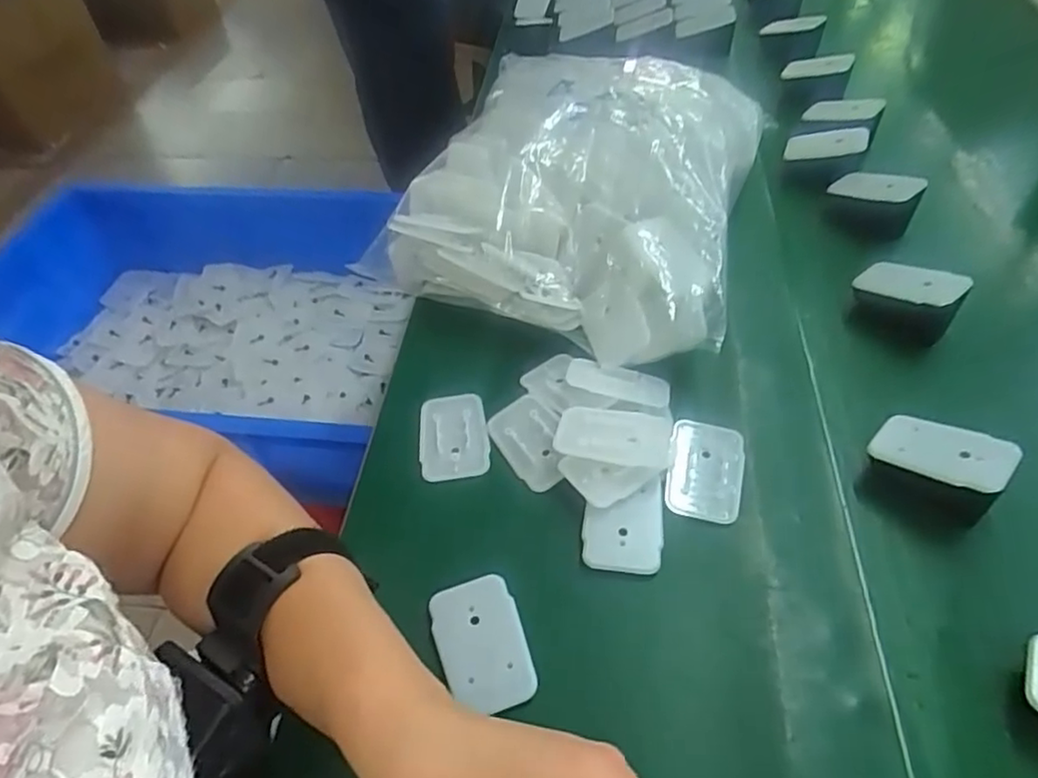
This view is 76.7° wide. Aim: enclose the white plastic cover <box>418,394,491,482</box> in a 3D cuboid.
[{"bbox_3d":[-0.044,0.032,0.443,0.046,0.007,0.067,-5,48,-1],"label":"white plastic cover"}]

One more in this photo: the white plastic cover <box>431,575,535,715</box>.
[{"bbox_3d":[-0.020,0.133,0.343,0.044,0.010,0.066,-16,49,-10],"label":"white plastic cover"}]

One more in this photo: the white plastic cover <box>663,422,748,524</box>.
[{"bbox_3d":[0.115,0.049,0.404,0.045,0.009,0.066,8,50,11],"label":"white plastic cover"}]

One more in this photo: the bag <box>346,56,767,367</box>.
[{"bbox_3d":[0.056,-0.171,0.539,0.273,0.111,0.286,17,52,18],"label":"bag"}]

